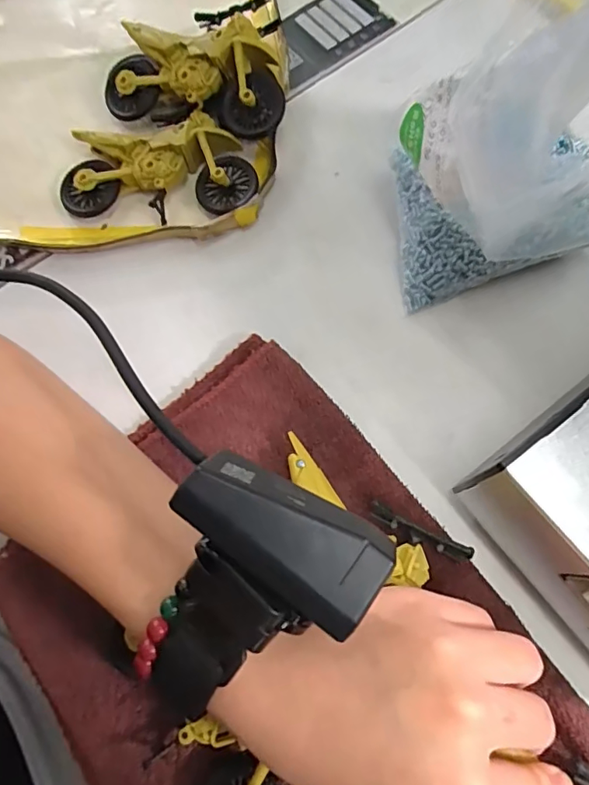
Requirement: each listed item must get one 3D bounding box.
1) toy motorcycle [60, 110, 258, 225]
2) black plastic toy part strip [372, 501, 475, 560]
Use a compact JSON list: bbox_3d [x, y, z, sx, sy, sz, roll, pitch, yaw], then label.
[{"bbox_3d":[-0.085,-0.139,0.313,0.116,0.029,0.056,-2,72,4],"label":"toy motorcycle"},{"bbox_3d":[0.058,0.066,0.237,0.048,0.010,0.007,26,76,12],"label":"black plastic toy part strip"}]

